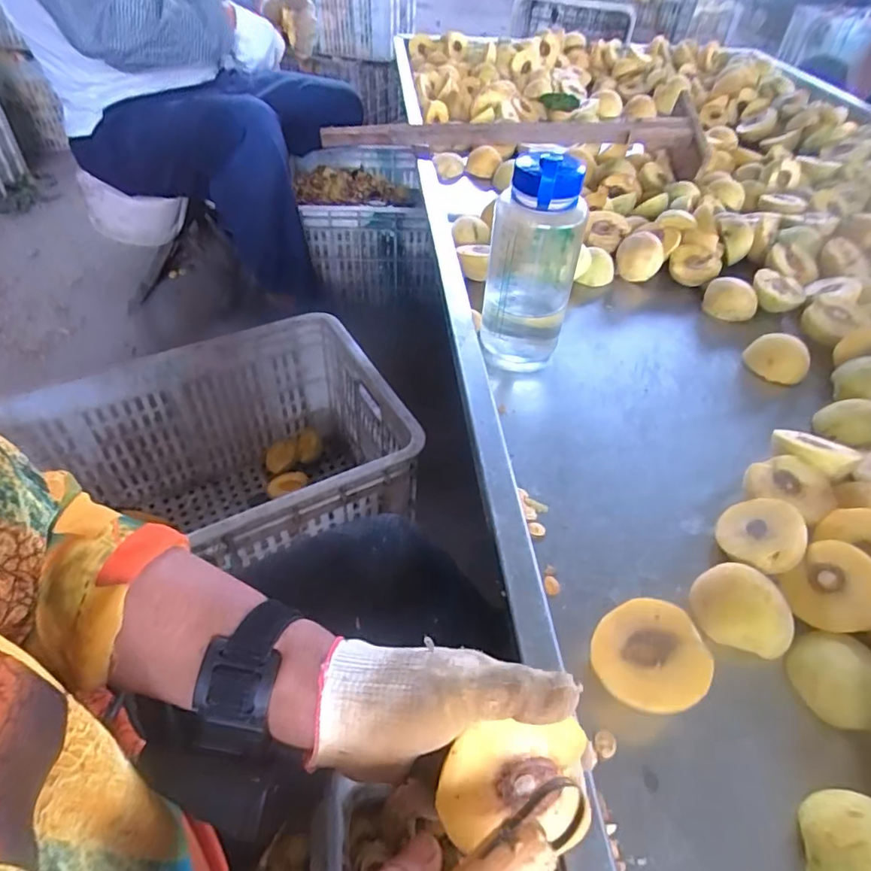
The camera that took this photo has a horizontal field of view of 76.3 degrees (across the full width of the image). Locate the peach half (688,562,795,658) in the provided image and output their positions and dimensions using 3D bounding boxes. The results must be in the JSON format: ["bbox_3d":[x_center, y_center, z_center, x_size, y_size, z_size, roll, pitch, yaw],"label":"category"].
[{"bbox_3d":[0.224,0.127,0.405,0.053,0.029,0.068,-29,55,-28],"label":"peach half"}]

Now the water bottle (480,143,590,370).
[{"bbox_3d":[0.098,-0.173,0.573,0.090,0.208,0.088,13,47,9],"label":"water bottle"}]

